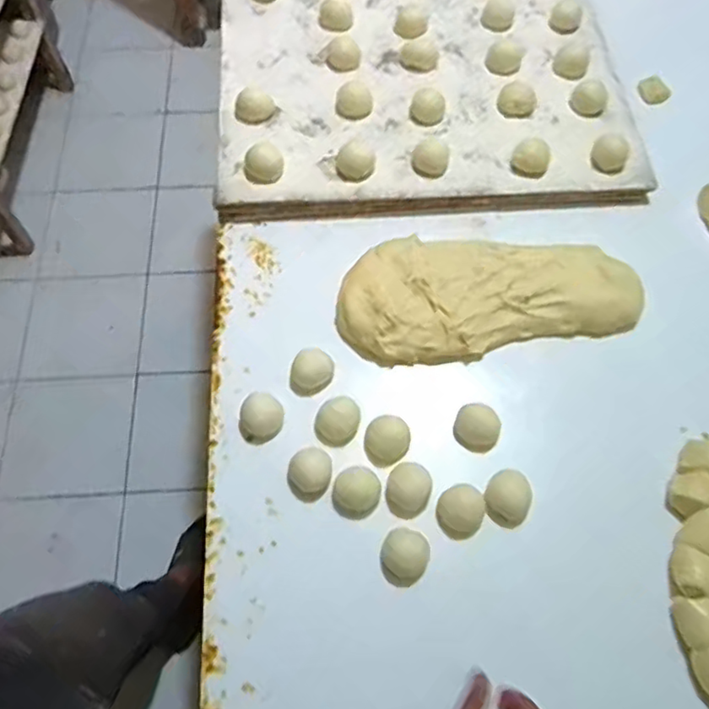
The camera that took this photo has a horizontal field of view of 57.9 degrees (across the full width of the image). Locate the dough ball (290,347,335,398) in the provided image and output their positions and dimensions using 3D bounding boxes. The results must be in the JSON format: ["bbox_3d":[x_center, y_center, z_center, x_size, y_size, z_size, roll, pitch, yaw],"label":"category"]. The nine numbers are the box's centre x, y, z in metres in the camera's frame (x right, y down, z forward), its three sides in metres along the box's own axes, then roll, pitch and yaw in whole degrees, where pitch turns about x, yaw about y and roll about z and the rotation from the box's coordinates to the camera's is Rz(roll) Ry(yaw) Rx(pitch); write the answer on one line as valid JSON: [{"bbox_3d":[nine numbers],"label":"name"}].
[{"bbox_3d":[-0.048,0.020,0.731,0.049,0.031,0.047,0,65,-1],"label":"dough ball"}]

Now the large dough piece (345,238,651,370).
[{"bbox_3d":[0.159,-0.071,0.766,0.344,0.038,0.155,-3,65,-3],"label":"large dough piece"}]

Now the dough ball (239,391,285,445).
[{"bbox_3d":[-0.107,0.072,0.723,0.048,0.024,0.052,0,65,-1],"label":"dough ball"}]

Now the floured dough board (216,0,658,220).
[{"bbox_3d":[0.090,-0.462,0.945,0.562,0.049,0.577,-3,65,-3],"label":"floured dough board"}]

